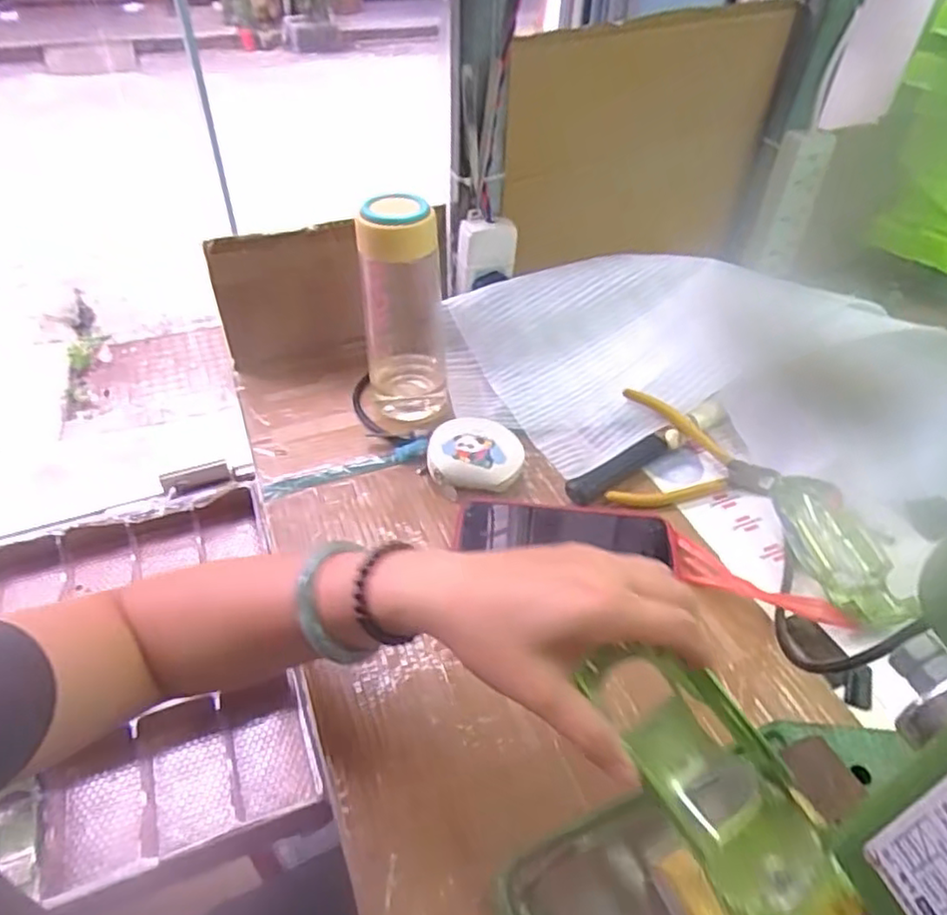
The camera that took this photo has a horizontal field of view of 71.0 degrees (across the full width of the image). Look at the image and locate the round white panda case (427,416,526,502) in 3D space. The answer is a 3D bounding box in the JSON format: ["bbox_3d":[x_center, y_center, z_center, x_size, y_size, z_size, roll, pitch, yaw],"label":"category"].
[{"bbox_3d":[0.000,-0.001,0.572,0.078,0.035,0.066,-7,43,-8],"label":"round white panda case"}]

